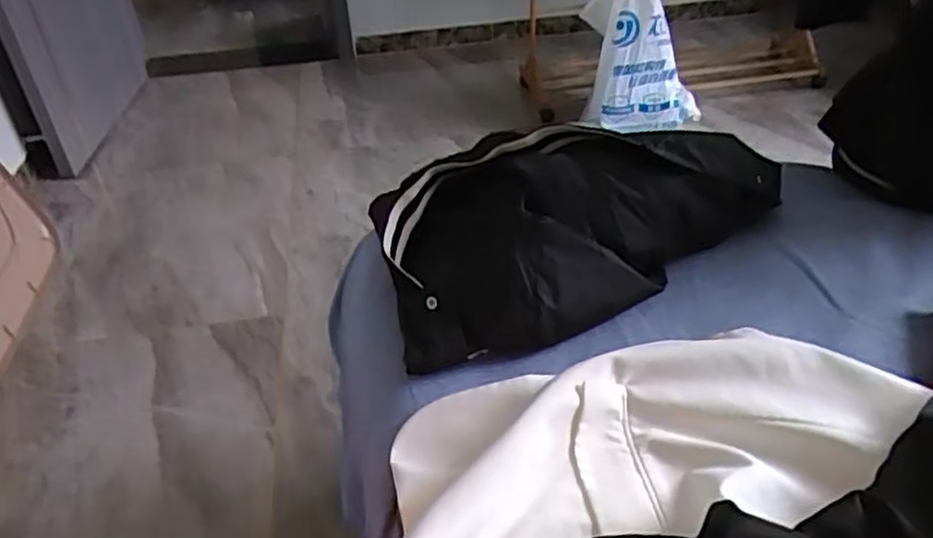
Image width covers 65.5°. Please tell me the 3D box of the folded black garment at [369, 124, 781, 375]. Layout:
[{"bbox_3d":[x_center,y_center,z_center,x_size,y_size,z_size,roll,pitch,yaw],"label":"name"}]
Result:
[{"bbox_3d":[0.130,-0.061,0.821,0.469,0.138,0.238,-14,38,-13],"label":"folded black garment"}]

